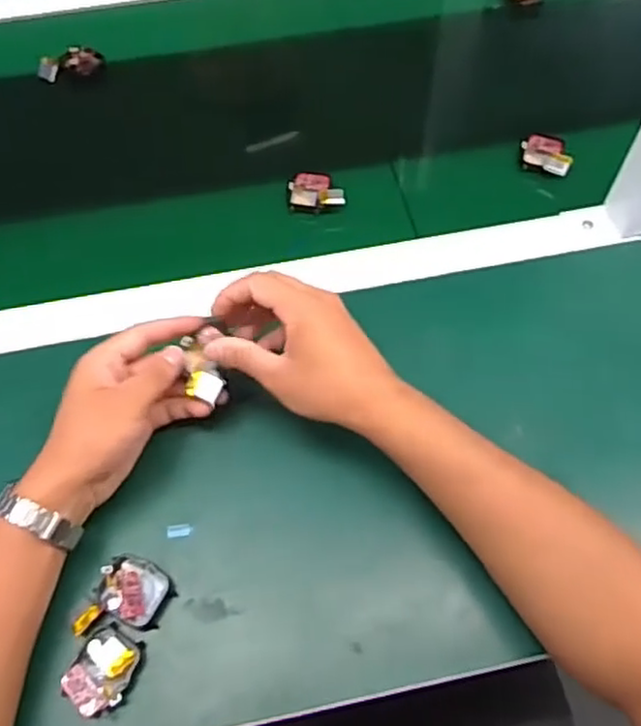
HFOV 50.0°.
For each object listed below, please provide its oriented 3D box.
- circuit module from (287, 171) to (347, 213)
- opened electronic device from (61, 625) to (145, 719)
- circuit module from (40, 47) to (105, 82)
[{"bbox_3d":[-0.004,-0.158,0.622,0.048,0.012,0.049,-4,61,-1],"label":"circuit module"},{"bbox_3d":[-0.135,0.193,0.429,0.037,0.012,0.048,20,63,12],"label":"opened electronic device"},{"bbox_3d":[-0.261,-0.313,0.720,0.066,0.018,0.027,-15,61,-7],"label":"circuit module"}]

